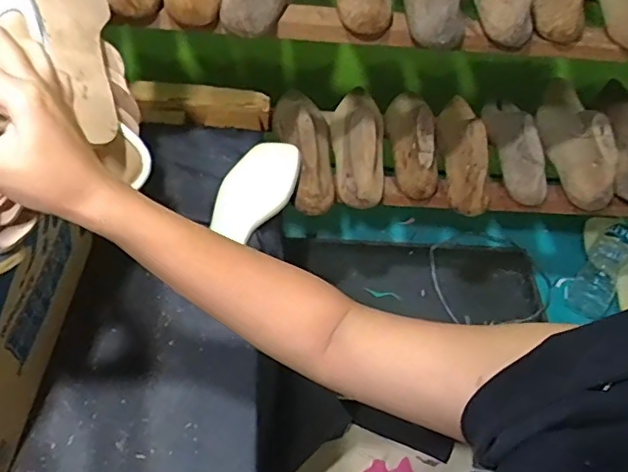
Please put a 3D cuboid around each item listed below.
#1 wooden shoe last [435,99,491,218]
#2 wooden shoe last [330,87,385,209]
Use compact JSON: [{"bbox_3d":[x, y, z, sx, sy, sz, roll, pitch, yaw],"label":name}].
[{"bbox_3d":[0.209,-0.135,0.794,0.056,0.079,0.225,3,48,-2],"label":"wooden shoe last"},{"bbox_3d":[0.062,-0.147,0.799,0.070,0.065,0.241,5,48,0],"label":"wooden shoe last"}]

